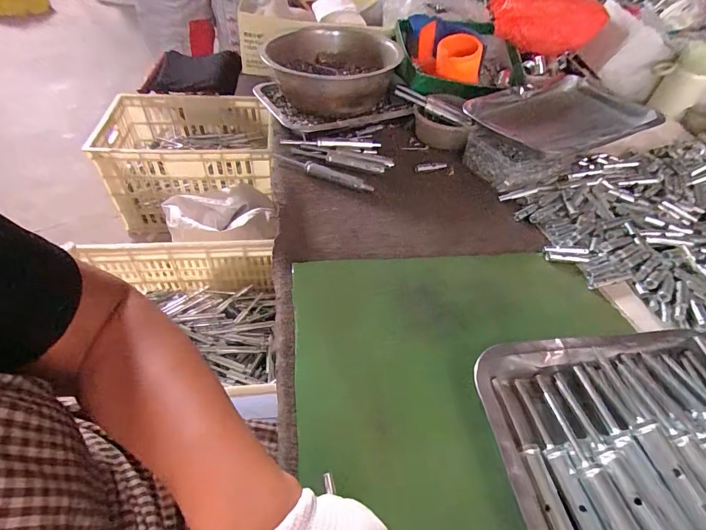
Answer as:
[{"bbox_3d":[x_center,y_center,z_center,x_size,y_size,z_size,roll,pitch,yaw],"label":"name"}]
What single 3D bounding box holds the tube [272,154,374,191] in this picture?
[{"bbox_3d":[-0.045,-0.134,0.541,0.155,0.014,0.024,18,50,11],"label":"tube"}]

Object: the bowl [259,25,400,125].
[{"bbox_3d":[-0.040,-0.308,0.633,0.212,0.112,0.225,2,49,-2],"label":"bowl"}]

